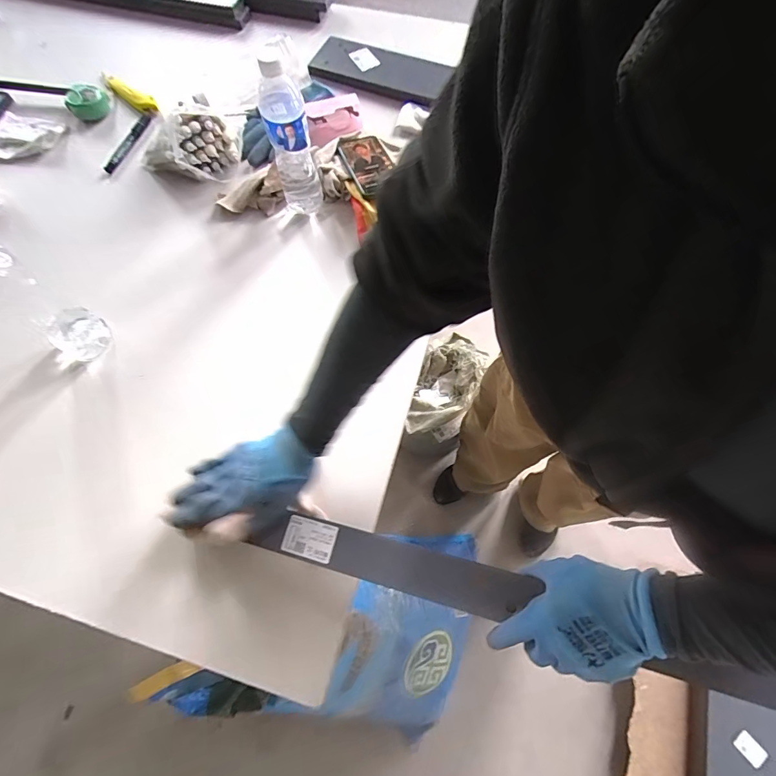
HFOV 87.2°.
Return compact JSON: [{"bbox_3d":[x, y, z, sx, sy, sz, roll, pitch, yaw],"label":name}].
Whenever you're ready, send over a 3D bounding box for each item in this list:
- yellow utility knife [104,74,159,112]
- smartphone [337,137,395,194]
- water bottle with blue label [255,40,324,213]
[{"bbox_3d":[-0.505,-0.572,0.793,0.118,0.028,0.026,33,73,11],"label":"yellow utility knife"},{"bbox_3d":[-0.030,-0.378,0.687,0.073,0.010,0.142,-18,60,-10],"label":"smartphone"},{"bbox_3d":[-0.145,-0.371,0.606,0.062,0.218,0.068,-14,70,-5],"label":"water bottle with blue label"}]

